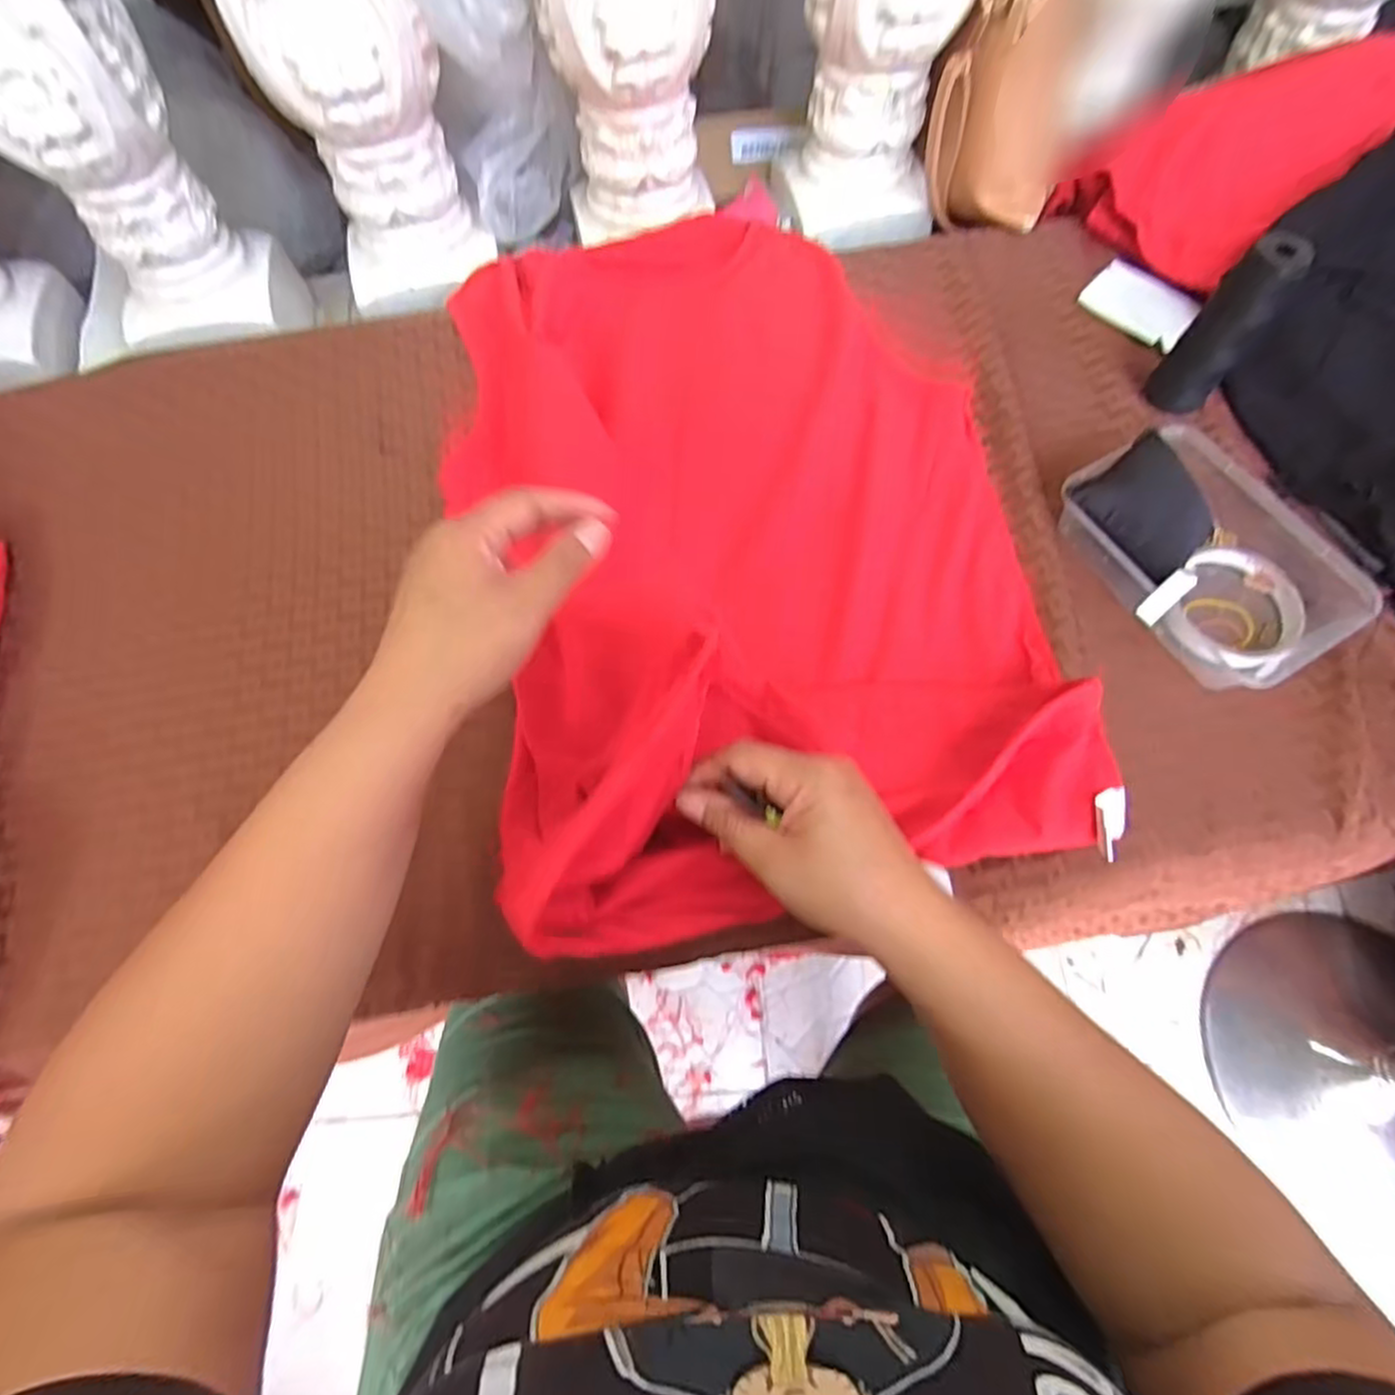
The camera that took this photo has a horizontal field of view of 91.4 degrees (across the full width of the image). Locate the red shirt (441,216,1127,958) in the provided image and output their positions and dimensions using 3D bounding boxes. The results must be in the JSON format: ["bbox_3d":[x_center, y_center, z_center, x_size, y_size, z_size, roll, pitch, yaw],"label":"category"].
[{"bbox_3d":[0.025,-0.145,0.438,0.349,0.098,0.531,-14,66,-5],"label":"red shirt"}]

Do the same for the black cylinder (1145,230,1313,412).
[{"bbox_3d":[0.365,-0.257,0.473,0.039,0.109,0.031,33,71,15],"label":"black cylinder"}]

